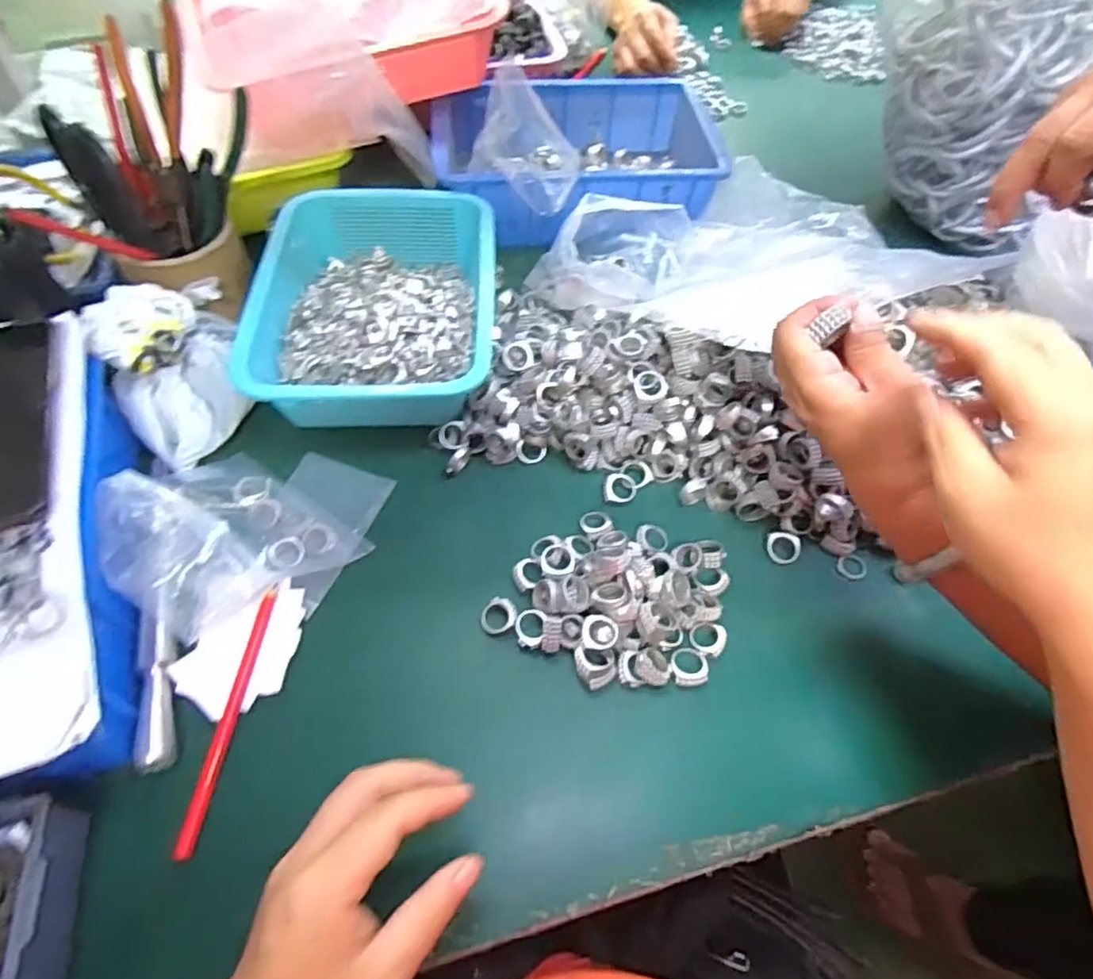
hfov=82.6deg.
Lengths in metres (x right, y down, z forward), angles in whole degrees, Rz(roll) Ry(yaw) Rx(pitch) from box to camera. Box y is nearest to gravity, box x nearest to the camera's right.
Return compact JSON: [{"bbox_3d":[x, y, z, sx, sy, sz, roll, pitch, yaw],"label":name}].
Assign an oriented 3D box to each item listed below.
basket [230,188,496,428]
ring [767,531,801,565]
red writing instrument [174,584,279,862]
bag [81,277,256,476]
[{"bbox_3d":[-0.143,-0.168,0.549,0.195,0.069,0.271,-2,55,-2],"label":"basket"},{"bbox_3d":[0.176,0.044,0.461,0.024,0.005,0.024,13,79,8],"label":"ring"},{"bbox_3d":[-0.193,0.135,0.384,0.008,0.012,0.160,4,55,2],"label":"red writing instrument"},{"bbox_3d":[-0.284,-0.095,0.479,0.084,0.086,0.128,-15,57,-11],"label":"bag"}]

